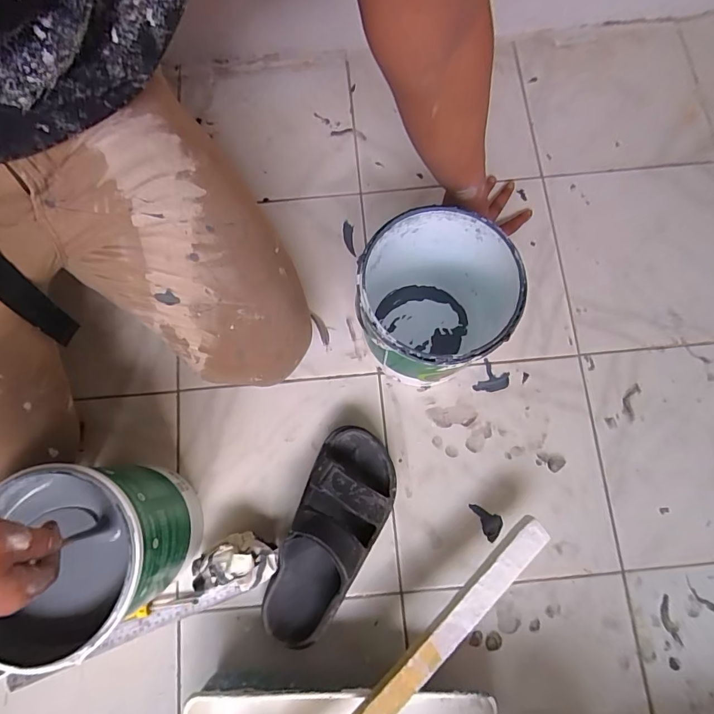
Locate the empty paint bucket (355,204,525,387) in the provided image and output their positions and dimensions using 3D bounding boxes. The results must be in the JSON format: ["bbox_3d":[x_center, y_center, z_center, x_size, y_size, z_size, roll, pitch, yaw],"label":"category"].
[{"bbox_3d":[0.098,-0.065,0.565,0.177,0.196,0.190,0,77,1],"label":"empty paint bucket"}]

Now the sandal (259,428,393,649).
[{"bbox_3d":[-0.031,0.236,0.559,0.120,0.089,0.287,19,78,5],"label":"sandal"}]

